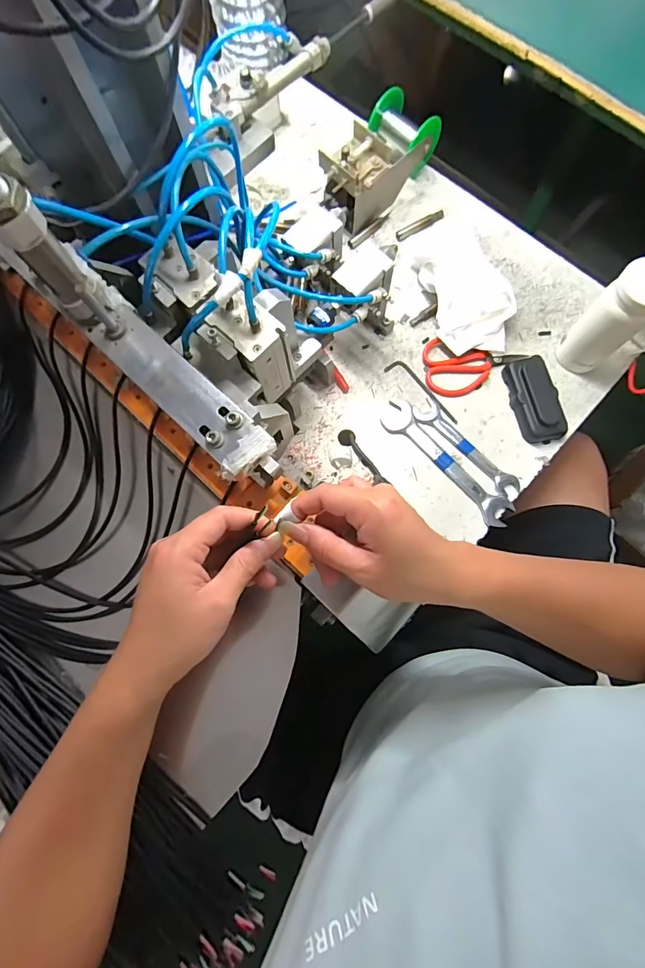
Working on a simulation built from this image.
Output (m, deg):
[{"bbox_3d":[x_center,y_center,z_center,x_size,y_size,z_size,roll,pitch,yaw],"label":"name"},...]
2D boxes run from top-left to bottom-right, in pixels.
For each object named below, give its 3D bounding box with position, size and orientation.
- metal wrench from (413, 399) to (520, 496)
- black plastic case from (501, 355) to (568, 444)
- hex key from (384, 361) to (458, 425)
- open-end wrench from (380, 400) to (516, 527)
[{"bbox_3d":[0.175,-0.045,0.514,0.030,0.007,0.153,-41,79,-8],"label":"metal wrench"},{"bbox_3d":[0.261,-0.103,0.514,0.053,0.025,0.104,-8,77,0],"label":"black plastic case"},{"bbox_3d":[0.130,-0.119,0.533,0.115,0.004,0.023,40,81,10],"label":"hex key"},{"bbox_3d":[0.148,-0.029,0.511,0.038,0.012,0.196,-42,79,-8],"label":"open-end wrench"}]

